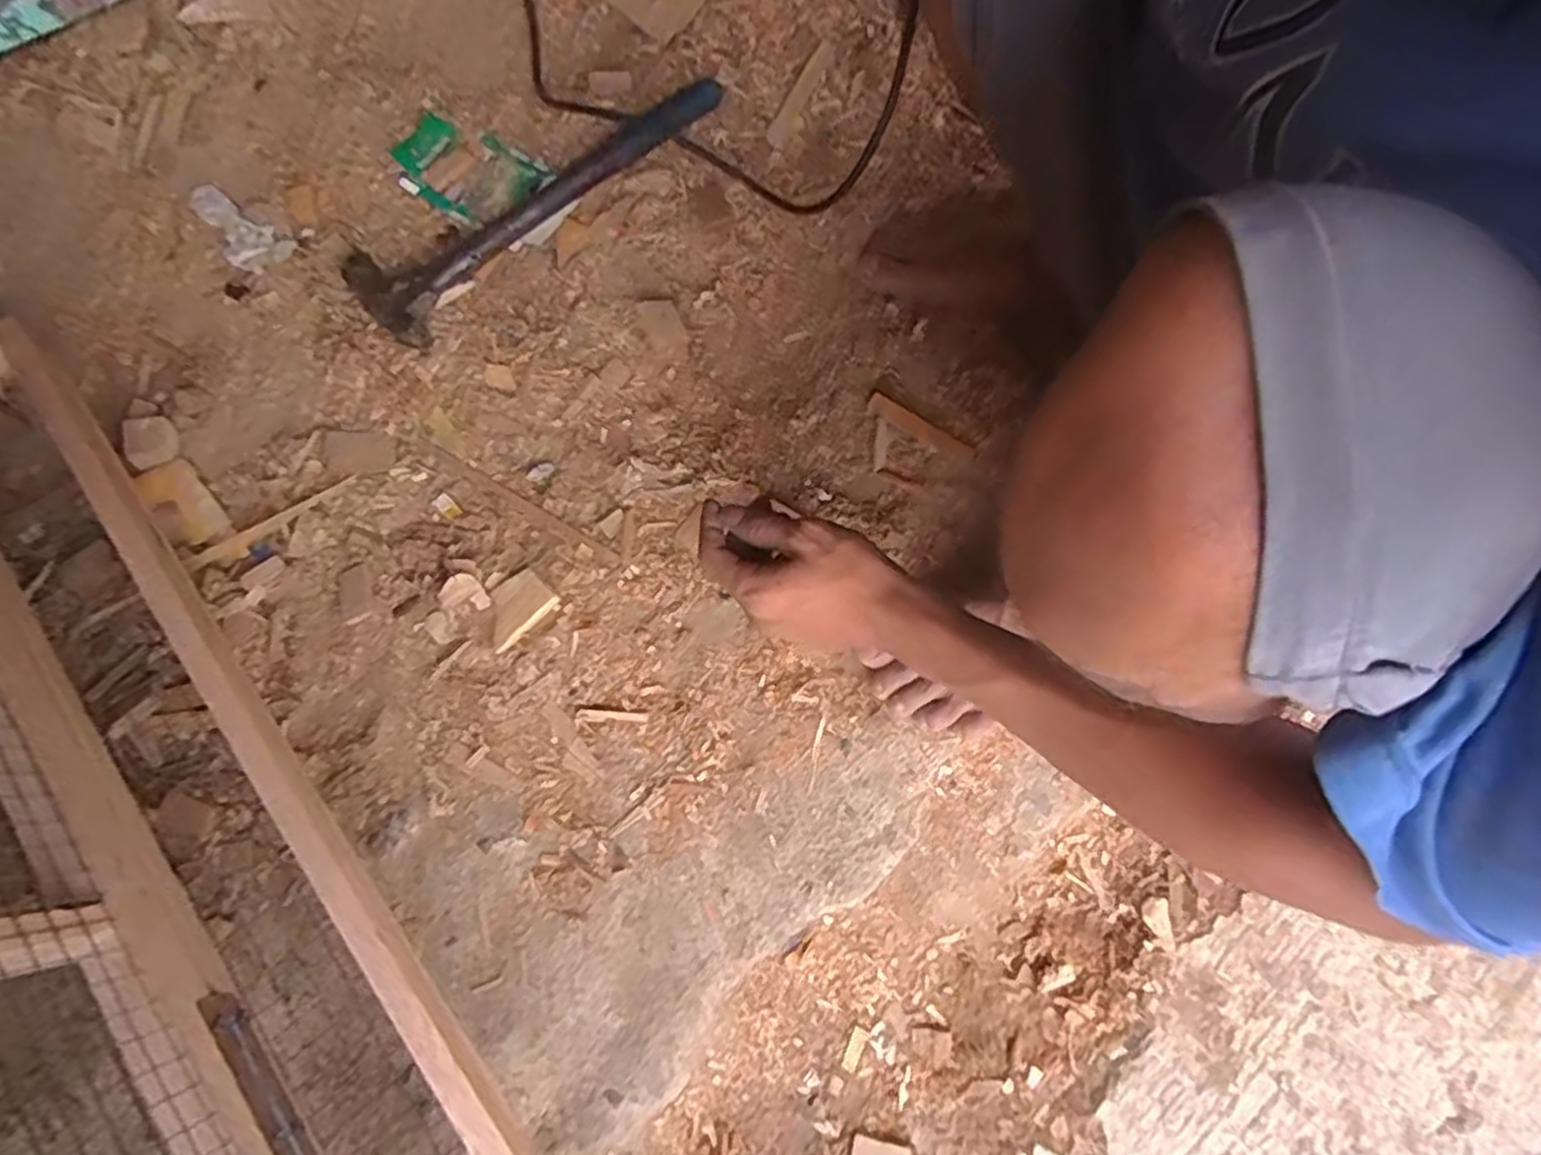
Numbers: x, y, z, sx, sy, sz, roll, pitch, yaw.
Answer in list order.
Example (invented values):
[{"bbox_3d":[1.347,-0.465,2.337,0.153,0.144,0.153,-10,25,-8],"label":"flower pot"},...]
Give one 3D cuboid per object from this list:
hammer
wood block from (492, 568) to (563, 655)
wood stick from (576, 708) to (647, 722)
[{"bbox_3d":[-0.196,-0.330,0.639,0.103,0.029,0.341,43,81,8],"label":"hammer"},{"bbox_3d":[-0.184,0.021,0.562,0.054,0.009,0.037,-42,81,-8],"label":"wood block"},{"bbox_3d":[-0.111,0.097,0.547,0.050,0.007,0.009,4,78,0],"label":"wood stick"}]

